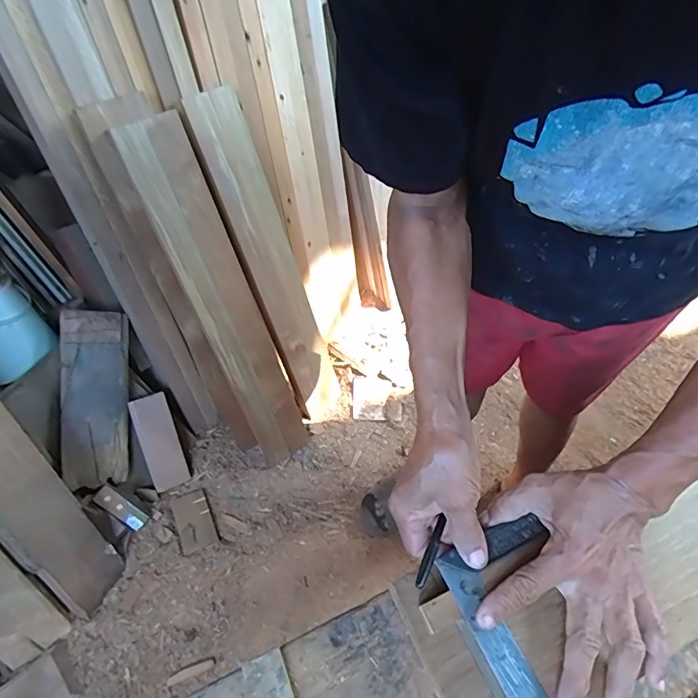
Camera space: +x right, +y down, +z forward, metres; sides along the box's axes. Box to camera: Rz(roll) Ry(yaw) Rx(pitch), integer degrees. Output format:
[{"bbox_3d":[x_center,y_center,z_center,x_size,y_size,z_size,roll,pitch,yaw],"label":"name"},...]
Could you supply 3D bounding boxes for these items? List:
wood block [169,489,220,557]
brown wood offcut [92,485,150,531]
[{"bbox_3d":[-0.357,0.395,1.055,0.080,0.011,0.135,-11,50,-31],"label":"wood block"},{"bbox_3d":[-0.506,0.354,1.020,0.123,0.015,0.041,41,55,-11],"label":"brown wood offcut"}]

